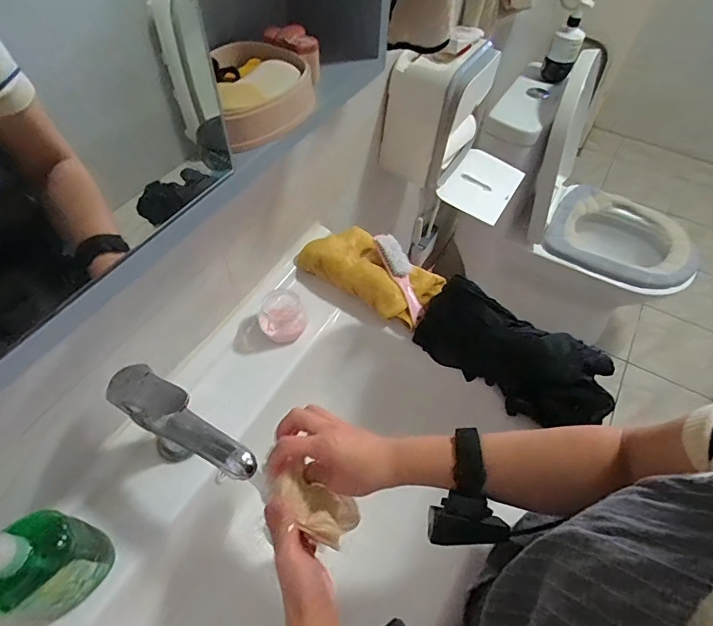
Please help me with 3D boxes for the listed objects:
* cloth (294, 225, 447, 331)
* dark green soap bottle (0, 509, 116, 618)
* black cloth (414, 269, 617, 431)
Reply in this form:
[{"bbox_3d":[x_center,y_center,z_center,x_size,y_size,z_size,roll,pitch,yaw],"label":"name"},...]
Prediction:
[{"bbox_3d":[0.027,-0.068,0.709,0.215,0.043,0.119,30,59,18],"label":"cloth"},{"bbox_3d":[-0.285,0.222,0.400,0.061,0.175,0.081,32,59,19],"label":"dark green soap bottle"},{"bbox_3d":[0.204,0.051,0.607,0.251,0.076,0.110,35,60,21],"label":"black cloth"}]

